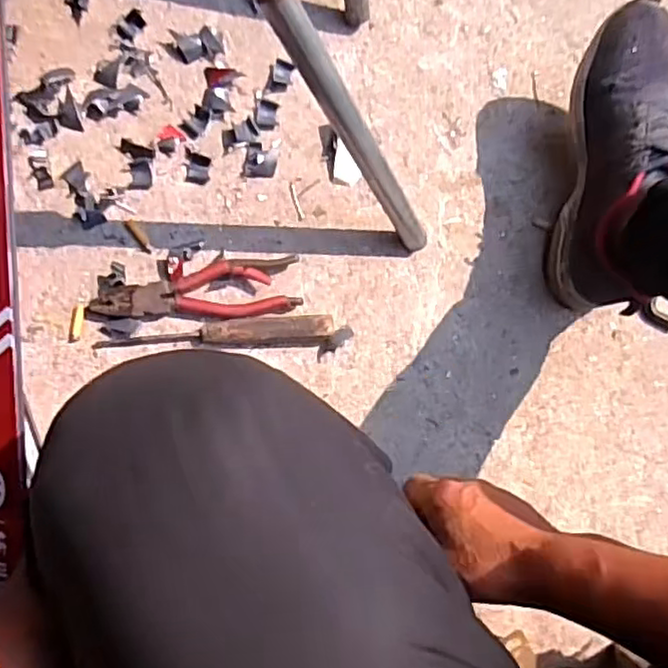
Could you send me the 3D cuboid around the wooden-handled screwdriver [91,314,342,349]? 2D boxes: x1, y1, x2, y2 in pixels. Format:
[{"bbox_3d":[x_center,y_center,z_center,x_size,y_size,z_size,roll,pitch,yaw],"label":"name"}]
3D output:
[{"bbox_3d":[-0.114,0.000,0.657,0.226,0.025,0.029,-2,89,-7],"label":"wooden-handled screwdriver"}]

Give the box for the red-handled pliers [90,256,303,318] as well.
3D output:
[{"bbox_3d":[-0.133,-0.043,0.659,0.196,0.020,0.055,-4,89,-7],"label":"red-handled pliers"}]

